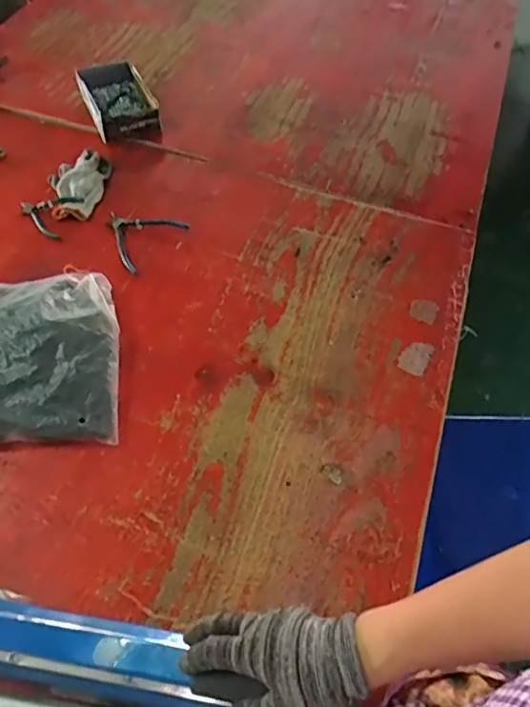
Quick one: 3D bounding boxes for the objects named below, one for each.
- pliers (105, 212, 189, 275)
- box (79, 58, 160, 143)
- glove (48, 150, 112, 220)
[{"bbox_3d":[-0.225,-0.215,0.952,0.132,0.021,0.124,38,62,21],"label":"pliers"},{"bbox_3d":[-0.301,-0.520,1.135,0.129,0.049,0.225,-21,60,-16],"label":"box"},{"bbox_3d":[-0.349,-0.317,1.012,0.104,0.031,0.167,3,56,-1],"label":"glove"}]

